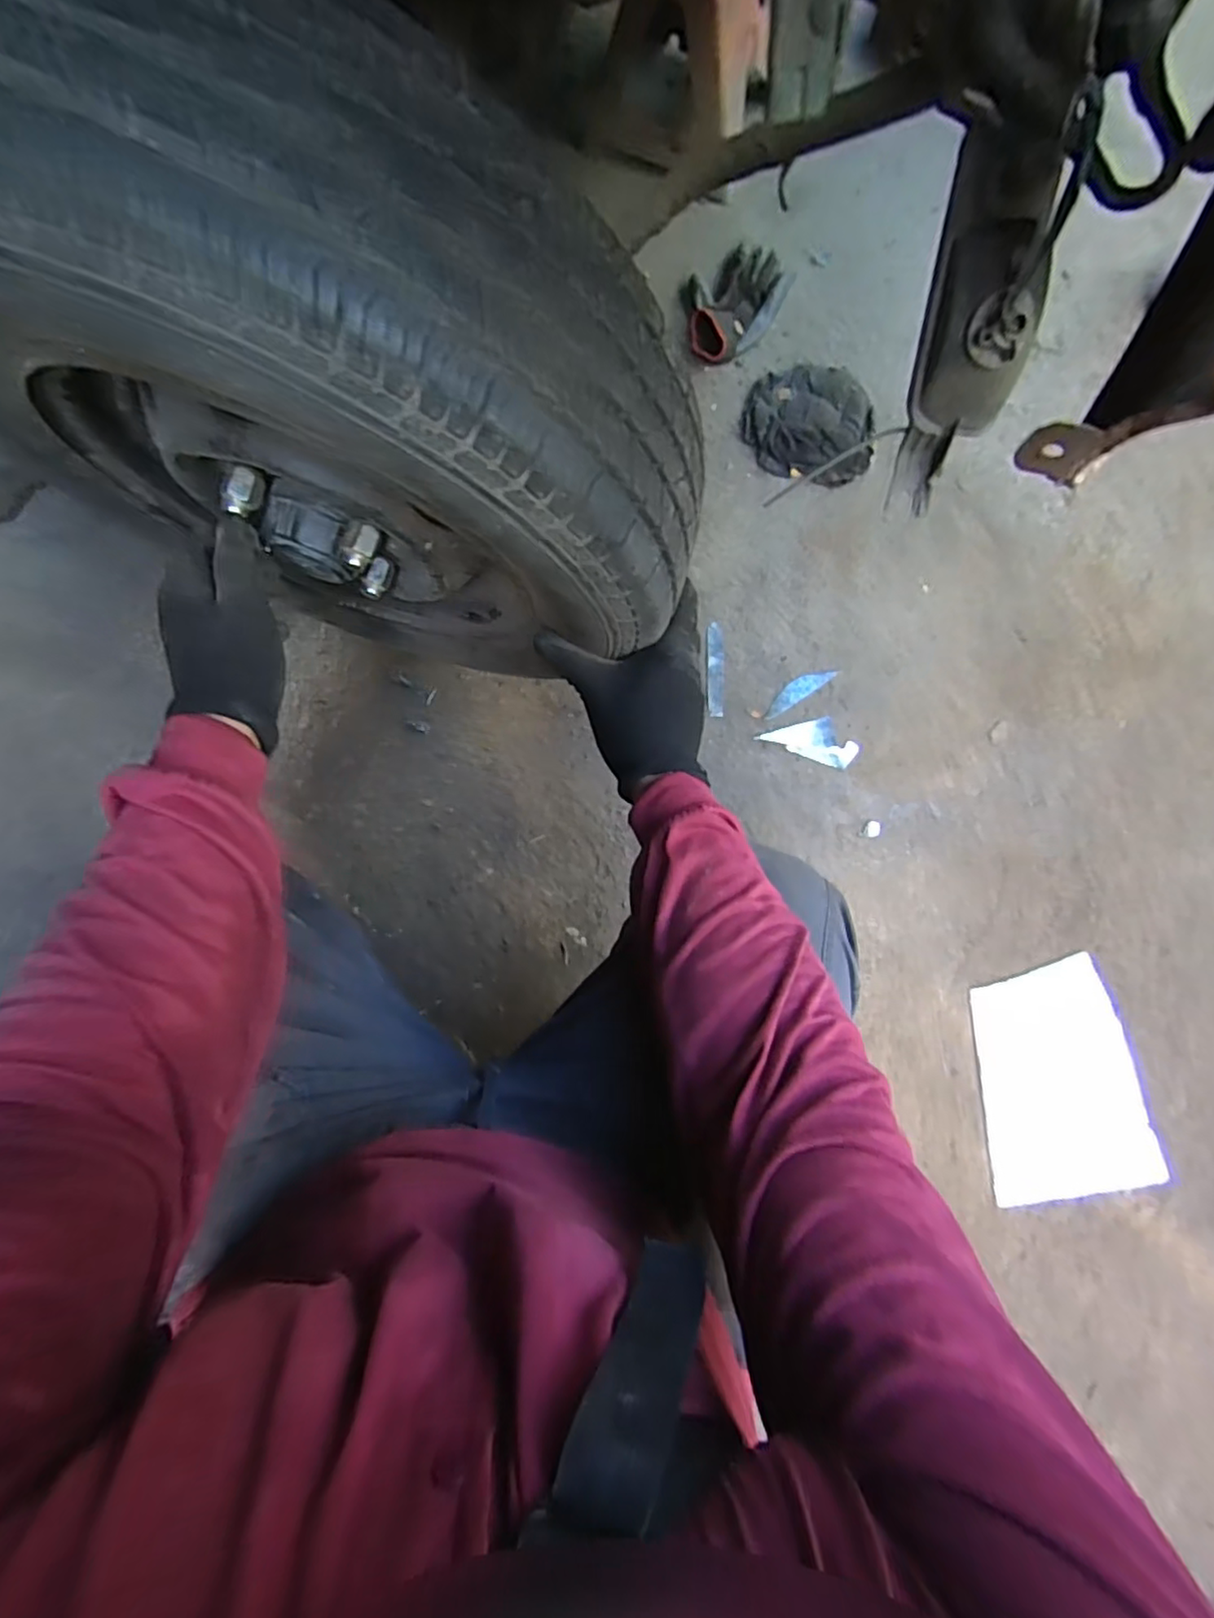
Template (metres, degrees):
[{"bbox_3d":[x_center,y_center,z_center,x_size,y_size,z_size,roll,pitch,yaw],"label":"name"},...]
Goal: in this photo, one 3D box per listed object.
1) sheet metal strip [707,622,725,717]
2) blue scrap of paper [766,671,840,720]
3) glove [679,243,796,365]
[{"bbox_3d":[0.147,-0.187,0.839,0.021,0.006,0.128,-2,82,16],"label":"sheet metal strip"},{"bbox_3d":[0.252,-0.157,0.825,0.102,0.005,0.029,-34,81,0],"label":"blue scrap of paper"},{"bbox_3d":[0.162,-0.714,0.876,0.138,0.054,0.197,34,87,8],"label":"glove"}]

